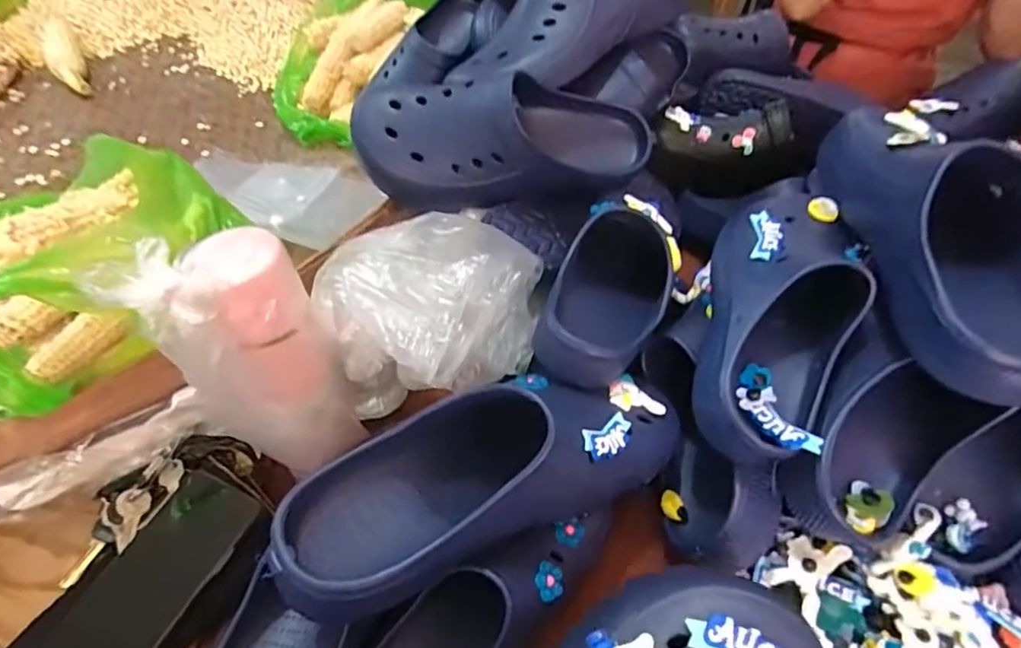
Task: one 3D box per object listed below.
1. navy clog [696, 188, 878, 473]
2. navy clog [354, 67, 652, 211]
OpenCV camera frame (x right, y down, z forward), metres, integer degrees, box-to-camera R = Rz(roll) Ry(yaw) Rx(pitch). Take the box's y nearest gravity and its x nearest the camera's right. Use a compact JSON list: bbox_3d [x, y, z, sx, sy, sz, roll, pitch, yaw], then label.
[{"bbox_3d":[0.213,-0.011,0.453,0.106,0.080,0.245,15,55,12],"label":"navy clog"},{"bbox_3d":[-0.003,-0.193,0.585,0.292,0.103,0.101,-12,51,-9],"label":"navy clog"}]

